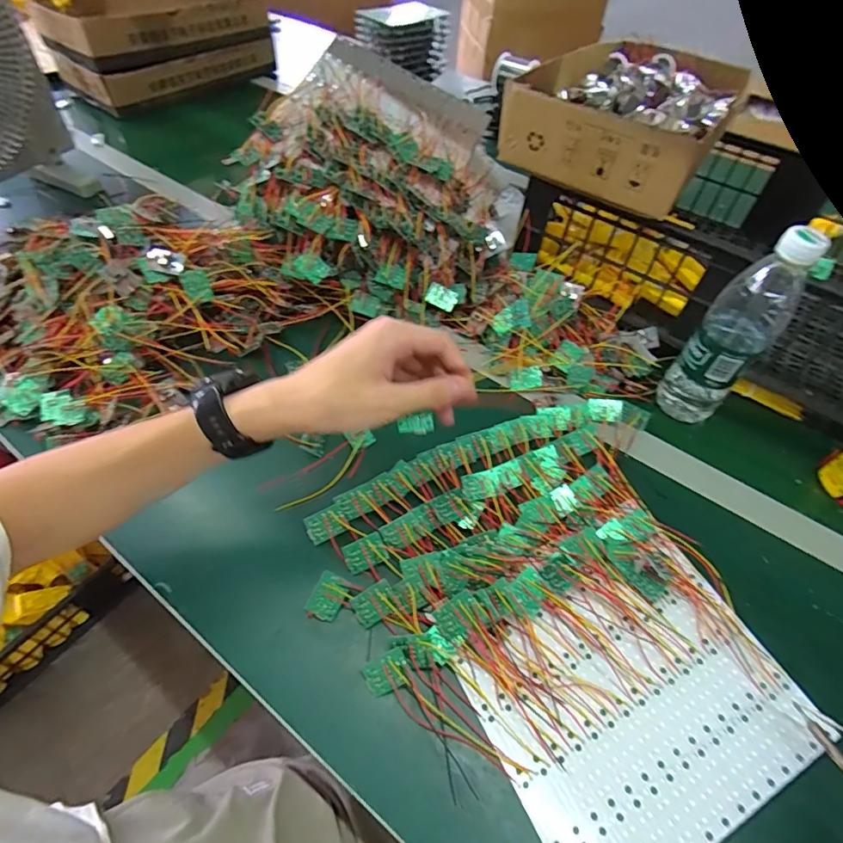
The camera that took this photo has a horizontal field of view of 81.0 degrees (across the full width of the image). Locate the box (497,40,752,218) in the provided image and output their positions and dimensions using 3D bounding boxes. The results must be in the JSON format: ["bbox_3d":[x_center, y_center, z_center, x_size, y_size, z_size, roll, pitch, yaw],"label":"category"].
[{"bbox_3d":[0.250,-0.383,0.614,0.212,0.080,0.298,27,54,17],"label":"box"}]

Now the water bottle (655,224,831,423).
[{"bbox_3d":[0.316,-0.092,0.497,0.066,0.208,0.060,36,57,22],"label":"water bottle"}]

